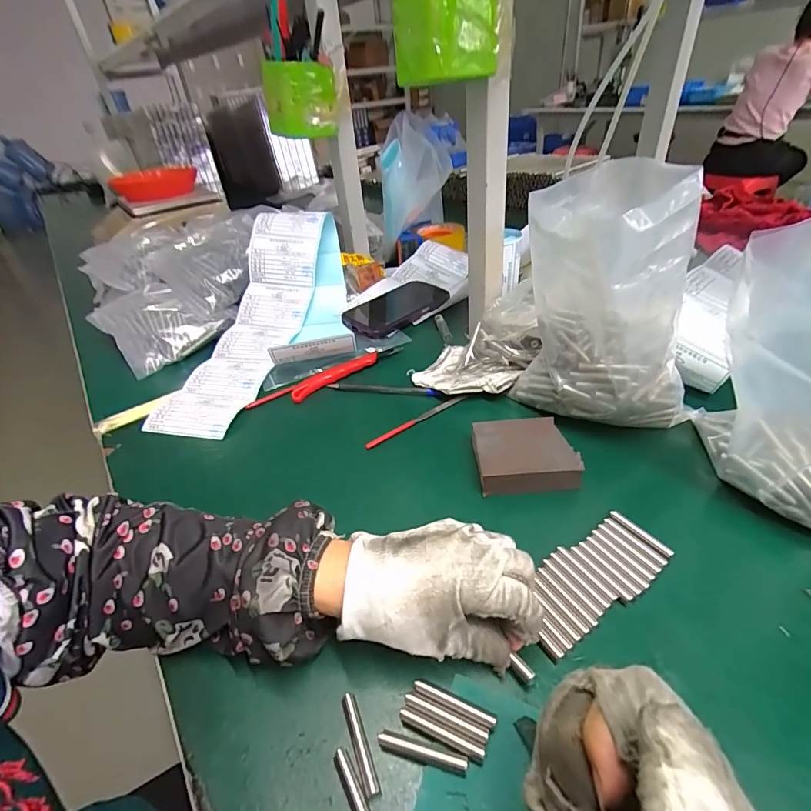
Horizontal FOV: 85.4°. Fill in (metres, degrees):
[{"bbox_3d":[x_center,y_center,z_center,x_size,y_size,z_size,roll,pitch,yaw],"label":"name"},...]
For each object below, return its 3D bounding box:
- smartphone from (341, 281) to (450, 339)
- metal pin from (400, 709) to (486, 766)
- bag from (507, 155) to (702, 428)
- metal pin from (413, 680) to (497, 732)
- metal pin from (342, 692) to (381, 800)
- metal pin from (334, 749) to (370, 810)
[{"bbox_3d":[-0.009,-0.144,0.648,0.089,0.013,0.174,26,48,35],"label":"smartphone"},{"bbox_3d":[0.019,0.174,0.232,0.047,0.006,0.007,14,41,24],"label":"metal pin"},{"bbox_3d":[0.172,-0.078,0.379,0.120,0.208,0.116,-20,39,-18],"label":"bag"},{"bbox_3d":[0.026,0.165,0.244,0.047,0.006,0.009,14,41,24],"label":"metal pin"},{"bbox_3d":[-0.025,0.182,0.237,0.008,0.007,0.048,-18,39,-15],"label":"metal pin"},{"bbox_3d":[-0.023,0.196,0.216,0.008,0.008,0.047,-23,41,-22],"label":"metal pin"}]

